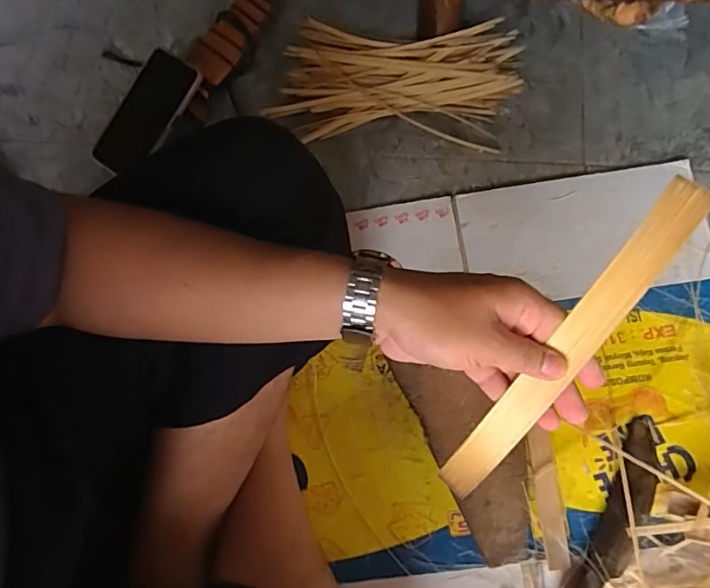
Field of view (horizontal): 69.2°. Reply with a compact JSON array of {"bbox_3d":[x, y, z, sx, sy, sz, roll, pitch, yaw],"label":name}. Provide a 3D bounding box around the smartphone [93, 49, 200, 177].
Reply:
[{"bbox_3d":[-0.273,-0.233,0.670,0.079,0.013,0.166,38,93,12],"label":"smartphone"}]

